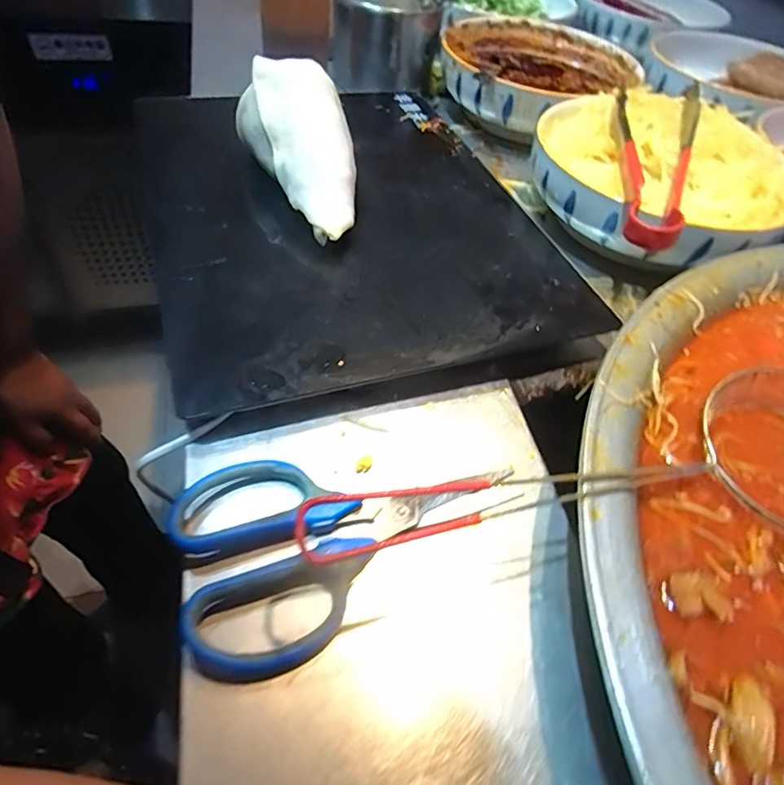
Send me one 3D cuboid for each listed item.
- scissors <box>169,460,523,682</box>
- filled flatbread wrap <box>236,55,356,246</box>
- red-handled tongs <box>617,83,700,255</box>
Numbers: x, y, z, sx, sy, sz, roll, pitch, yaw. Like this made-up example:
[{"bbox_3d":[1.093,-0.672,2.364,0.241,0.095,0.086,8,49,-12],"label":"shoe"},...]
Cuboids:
[{"bbox_3d":[-0.022,0.065,0.266,0.171,0.022,0.097,-19,53,-21],"label":"scissors"},{"bbox_3d":[-0.063,-0.181,0.397,0.079,0.050,0.159,-15,74,-19],"label":"filled flatbread wrap"},{"bbox_3d":[0.204,-0.186,0.412,0.064,0.044,0.232,19,49,10],"label":"red-handled tongs"}]

